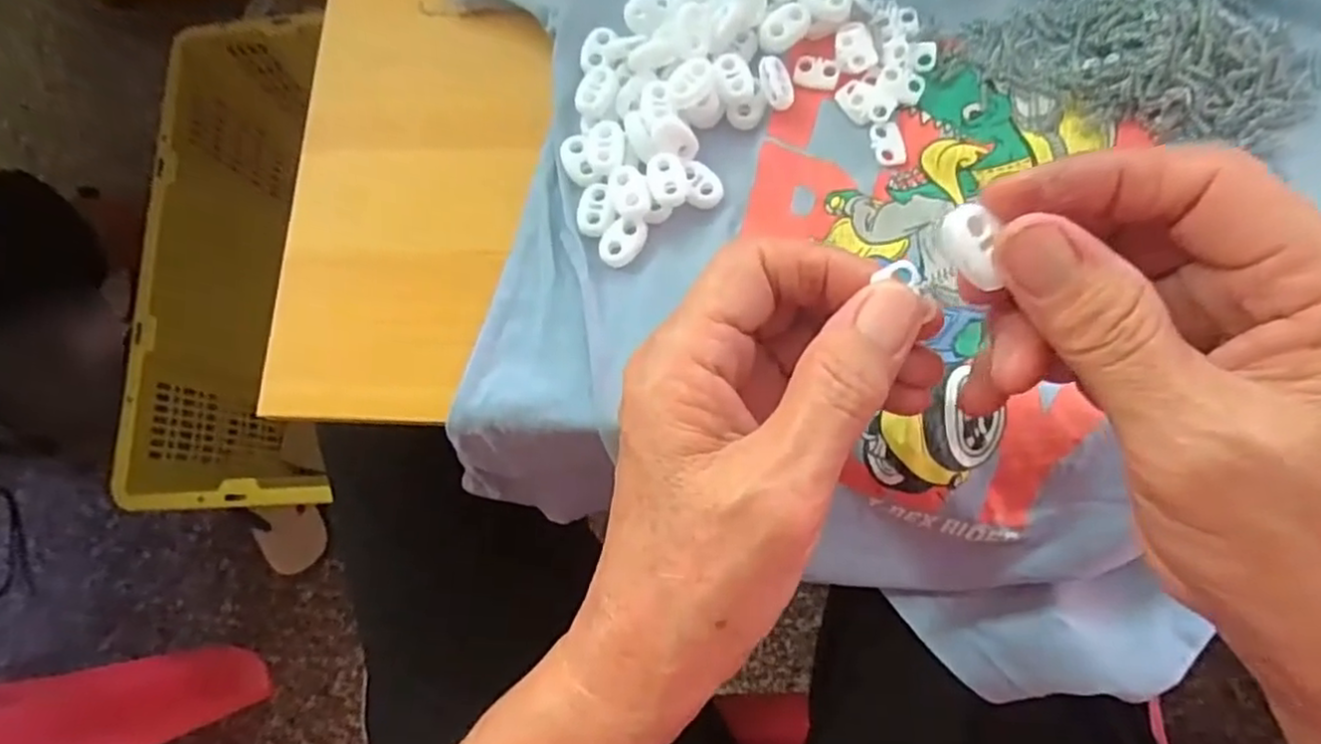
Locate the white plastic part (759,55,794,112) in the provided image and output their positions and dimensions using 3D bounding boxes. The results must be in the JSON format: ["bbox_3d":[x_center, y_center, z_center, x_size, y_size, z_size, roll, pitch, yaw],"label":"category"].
[{"bbox_3d":[0.048,-0.119,0.283,0.013,0.010,0.020,-24,77,-1],"label":"white plastic part"}]

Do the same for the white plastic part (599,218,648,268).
[{"bbox_3d":[-0.015,-0.052,0.278,0.015,0.004,0.021,36,83,11],"label":"white plastic part"}]

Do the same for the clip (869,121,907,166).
[{"bbox_3d":[0.092,-0.092,0.278,0.012,0.004,0.018,-13,77,2],"label":"clip"}]

